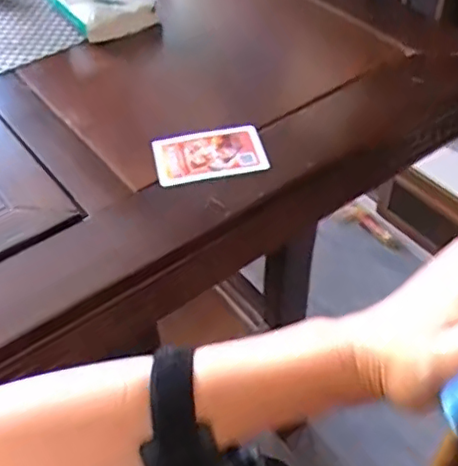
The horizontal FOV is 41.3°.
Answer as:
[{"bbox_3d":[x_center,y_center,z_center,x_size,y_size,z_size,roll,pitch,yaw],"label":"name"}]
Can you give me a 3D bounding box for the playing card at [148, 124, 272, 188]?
[{"bbox_3d":[-0.017,-0.066,0.504,0.089,0.005,0.059,-10,50,-8],"label":"playing card"}]

